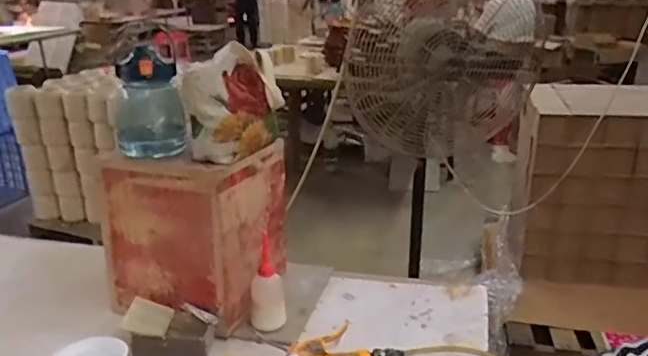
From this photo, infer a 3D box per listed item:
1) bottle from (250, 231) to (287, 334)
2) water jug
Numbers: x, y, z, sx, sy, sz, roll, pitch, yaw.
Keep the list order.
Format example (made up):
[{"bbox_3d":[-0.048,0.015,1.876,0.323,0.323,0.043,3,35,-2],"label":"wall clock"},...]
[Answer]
[{"bbox_3d":[-0.103,0.195,1.025,0.061,0.146,0.064,-4,21,-8],"label":"bottle"},{"bbox_3d":[-0.304,-0.128,0.990,0.116,0.174,0.092,-7,21,-16],"label":"water jug"}]

